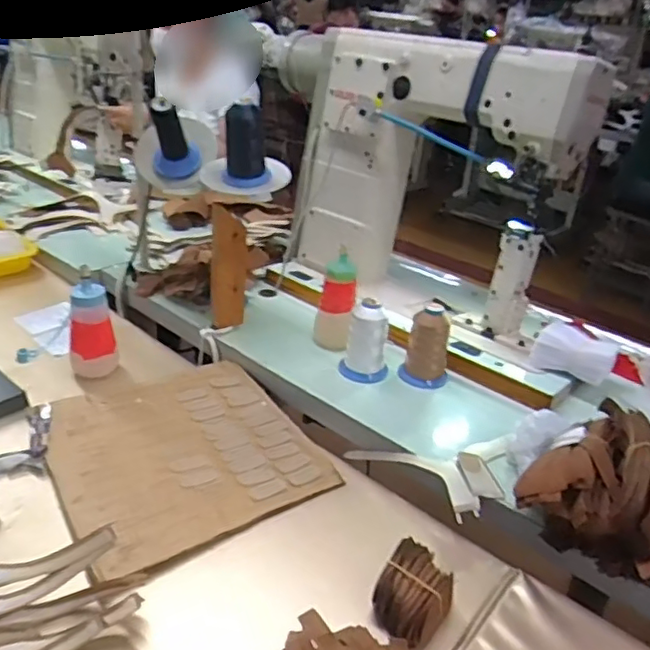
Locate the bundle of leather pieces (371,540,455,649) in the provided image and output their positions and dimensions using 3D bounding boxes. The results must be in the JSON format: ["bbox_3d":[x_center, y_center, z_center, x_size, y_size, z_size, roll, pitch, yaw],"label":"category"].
[{"bbox_3d":[0.080,0.242,0.555,0.060,0.045,0.073,21,32,26],"label":"bundle of leather pieces"}]

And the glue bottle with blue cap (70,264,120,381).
[{"bbox_3d":[-0.317,0.006,0.830,0.062,0.129,0.051,-2,30,-13],"label":"glue bottle with blue cap"}]

